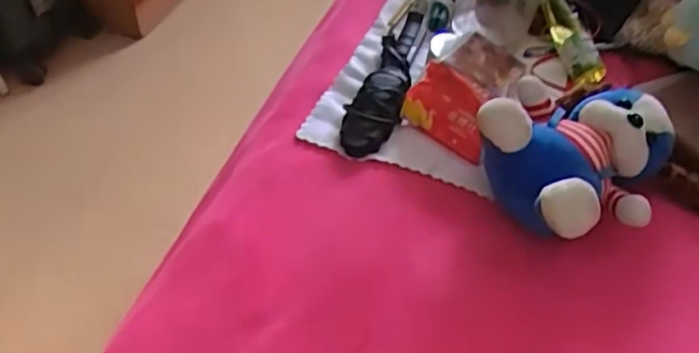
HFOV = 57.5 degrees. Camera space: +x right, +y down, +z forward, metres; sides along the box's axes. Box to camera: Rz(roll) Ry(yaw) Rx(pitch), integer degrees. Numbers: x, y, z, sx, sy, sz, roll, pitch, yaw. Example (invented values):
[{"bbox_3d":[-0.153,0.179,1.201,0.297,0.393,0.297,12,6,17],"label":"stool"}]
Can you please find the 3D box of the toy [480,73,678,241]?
[{"bbox_3d":[0.225,-0.025,0.641,0.170,0.119,0.199,22,50,21],"label":"toy"}]

